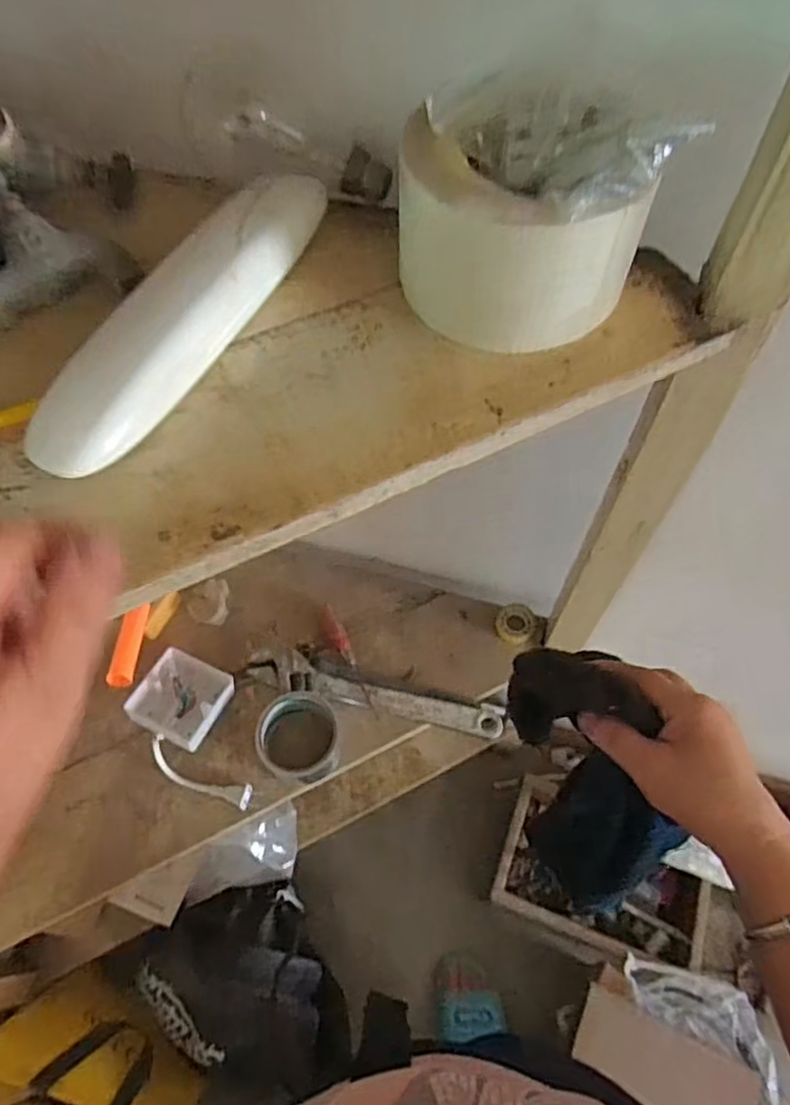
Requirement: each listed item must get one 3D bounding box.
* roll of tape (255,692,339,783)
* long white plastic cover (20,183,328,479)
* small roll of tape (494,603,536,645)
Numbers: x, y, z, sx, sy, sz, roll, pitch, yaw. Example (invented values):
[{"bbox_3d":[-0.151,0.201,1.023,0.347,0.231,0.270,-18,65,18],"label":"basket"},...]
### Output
[{"bbox_3d":[-0.104,0.199,0.732,0.087,0.051,0.088,0,61,0],"label":"roll of tape"},{"bbox_3d":[-0.102,-0.119,0.336,0.042,0.035,0.204,26,64,14],"label":"long white plastic cover"},{"bbox_3d":[0.142,0.084,0.798,0.044,0.017,0.044,0,61,0],"label":"small roll of tape"}]

